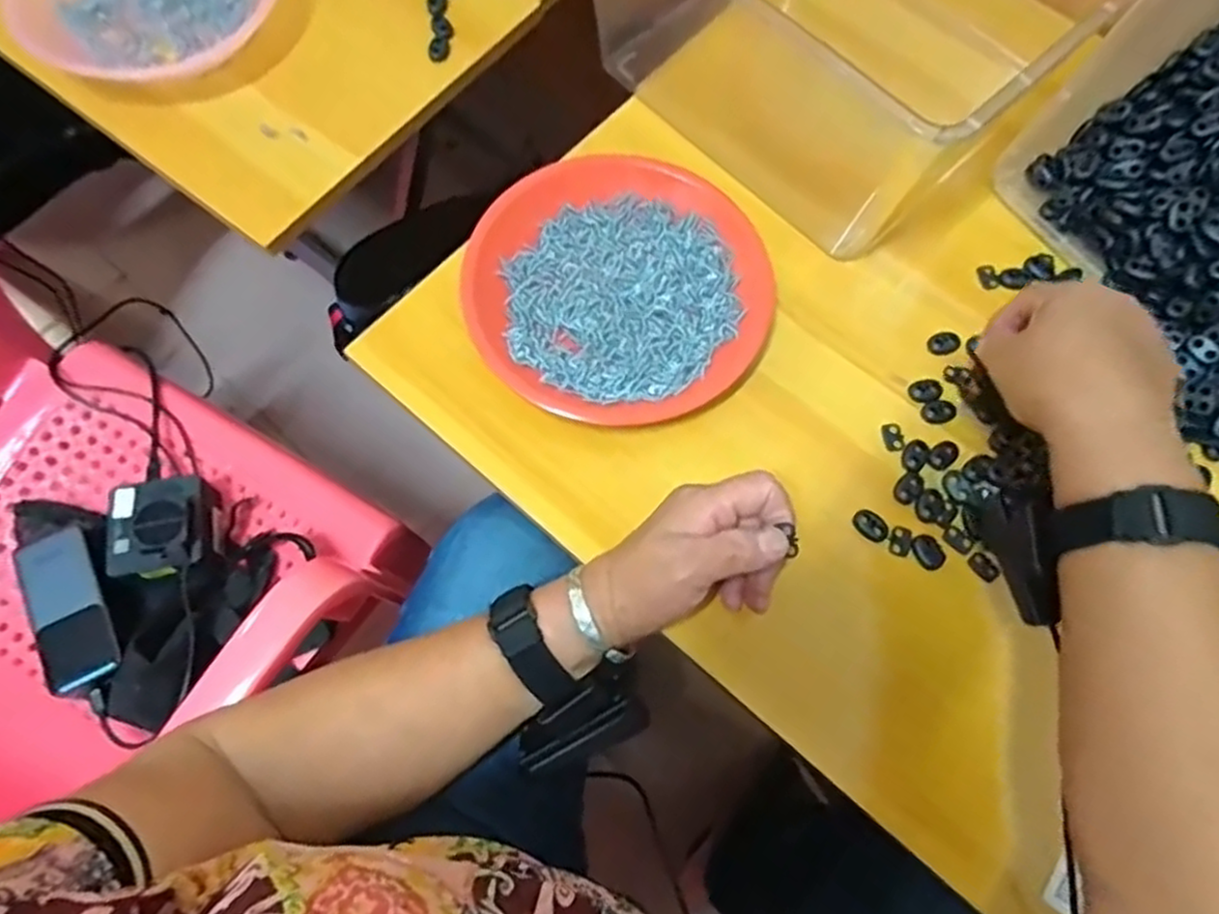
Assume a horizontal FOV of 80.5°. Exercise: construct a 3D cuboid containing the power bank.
[{"bbox_3d":[-0.426,0.120,0.563,0.049,0.019,0.122,-23,73,-9],"label":"power bank"}]

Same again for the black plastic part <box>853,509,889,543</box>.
[{"bbox_3d":[0.160,0.042,0.440,0.014,0.007,0.022,-42,77,-14],"label":"black plastic part"}]

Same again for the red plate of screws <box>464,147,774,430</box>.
[{"bbox_3d":[0.006,-0.116,0.476,0.188,0.017,0.196,0,71,-1],"label":"red plate of screws"}]

